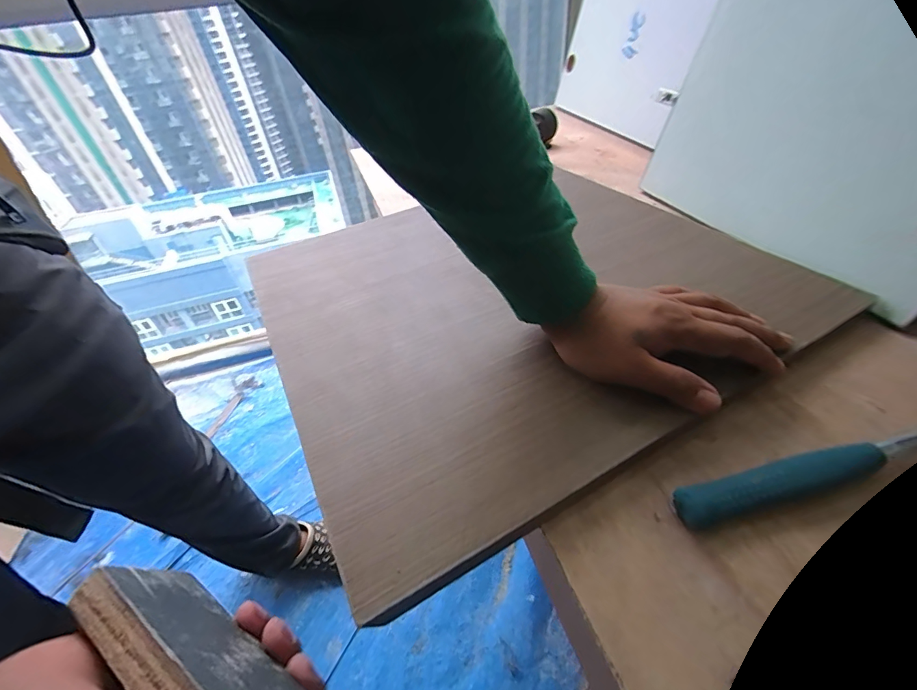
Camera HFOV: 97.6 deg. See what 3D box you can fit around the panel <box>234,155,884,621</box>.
[{"bbox_3d":[0.048,-0.057,0.407,0.446,0.024,0.410,-22,44,-18],"label":"panel"}]

